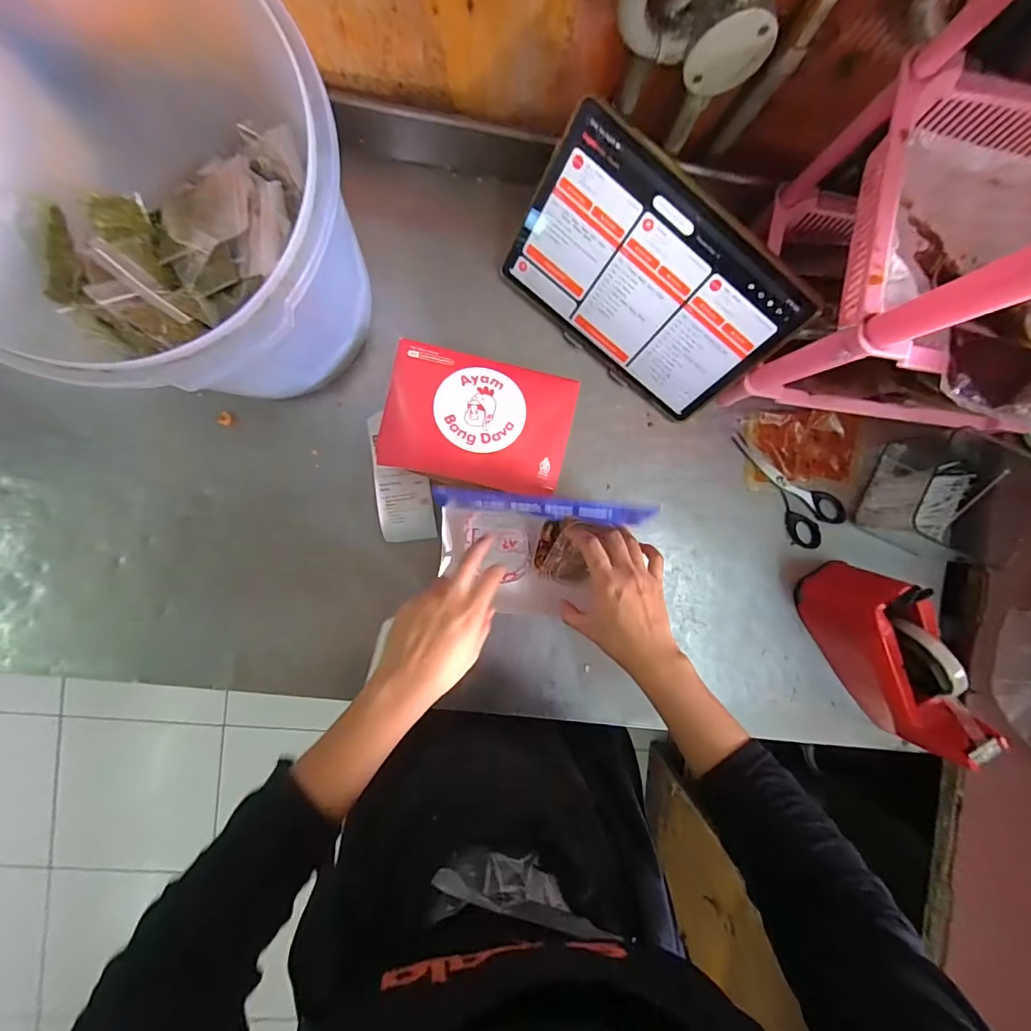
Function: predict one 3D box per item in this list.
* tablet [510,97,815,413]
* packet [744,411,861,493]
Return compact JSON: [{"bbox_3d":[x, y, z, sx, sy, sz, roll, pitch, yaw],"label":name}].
[{"bbox_3d":[0.119,-0.213,0.435,0.248,0.174,0.009,38,54,-7],"label":"tablet"},{"bbox_3d":[0.324,-0.074,0.518,0.126,0.021,0.083,-3,92,-4],"label":"packet"}]

